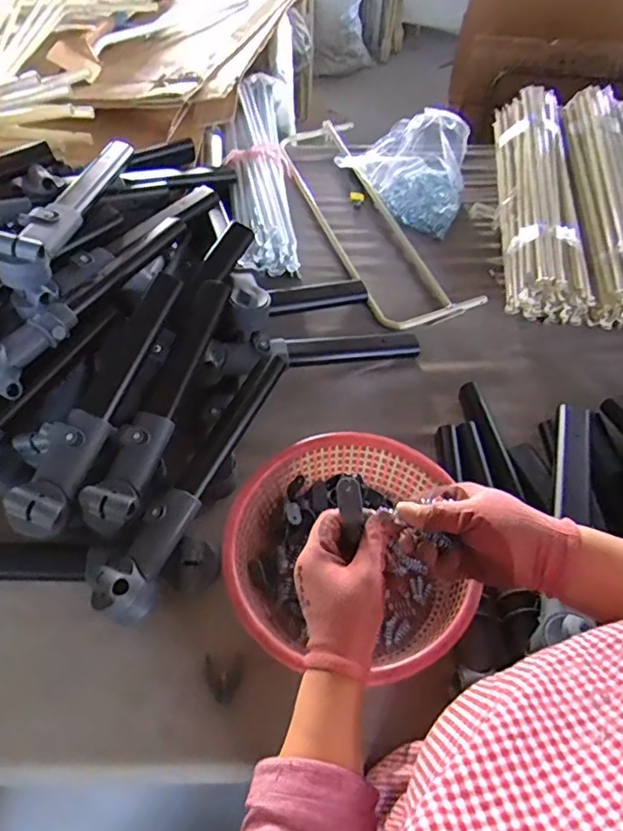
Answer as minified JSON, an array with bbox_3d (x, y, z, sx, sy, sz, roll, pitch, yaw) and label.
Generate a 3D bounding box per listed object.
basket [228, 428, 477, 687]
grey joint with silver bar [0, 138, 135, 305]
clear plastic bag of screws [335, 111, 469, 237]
[{"bbox_3d":[0.037,0.170,0.686,0.272,0.088,0.289,0,55,-1],"label":"basket"},{"bbox_3d":[-0.379,-0.340,0.860,0.069,0.090,0.394,6,55,3],"label":"grey joint with silver bar"},{"bbox_3d":[0.206,-0.529,1.152,0.275,0.131,0.211,29,60,18],"label":"clear plastic bag of screws"}]

